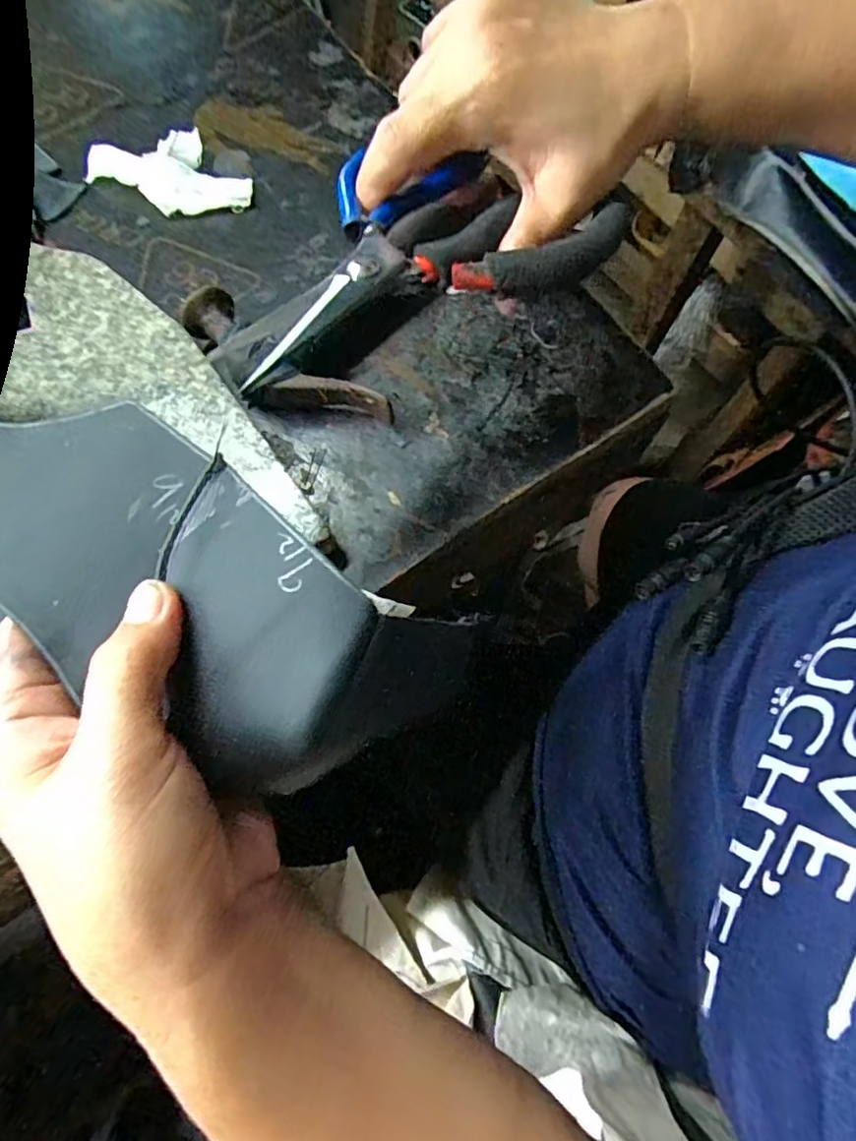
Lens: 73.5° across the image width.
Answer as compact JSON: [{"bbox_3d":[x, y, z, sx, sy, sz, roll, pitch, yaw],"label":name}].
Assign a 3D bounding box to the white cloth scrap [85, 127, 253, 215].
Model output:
[{"bbox_3d":[-0.157,-0.254,0.360,0.106,0.012,0.065,22,73,9],"label":"white cloth scrap"}]

